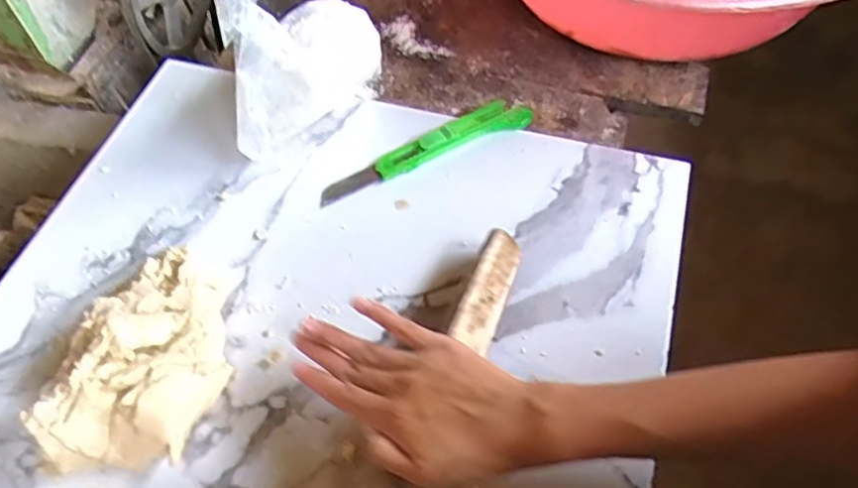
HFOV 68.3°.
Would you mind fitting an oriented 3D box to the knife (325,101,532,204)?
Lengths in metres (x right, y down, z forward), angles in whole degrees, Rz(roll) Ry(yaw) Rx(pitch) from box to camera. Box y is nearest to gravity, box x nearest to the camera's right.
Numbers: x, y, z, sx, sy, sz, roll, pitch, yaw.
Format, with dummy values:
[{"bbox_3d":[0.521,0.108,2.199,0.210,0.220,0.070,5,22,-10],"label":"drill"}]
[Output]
[{"bbox_3d":[0.000,-0.083,0.542,0.198,0.017,0.032,-23,59,-14],"label":"knife"}]

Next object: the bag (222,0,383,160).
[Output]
[{"bbox_3d":[-0.110,-0.159,0.531,0.061,0.124,0.165,36,63,22],"label":"bag"}]

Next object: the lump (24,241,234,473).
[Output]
[{"bbox_3d":[-0.179,0.073,0.421,0.089,0.056,0.160,14,57,10],"label":"lump"}]

